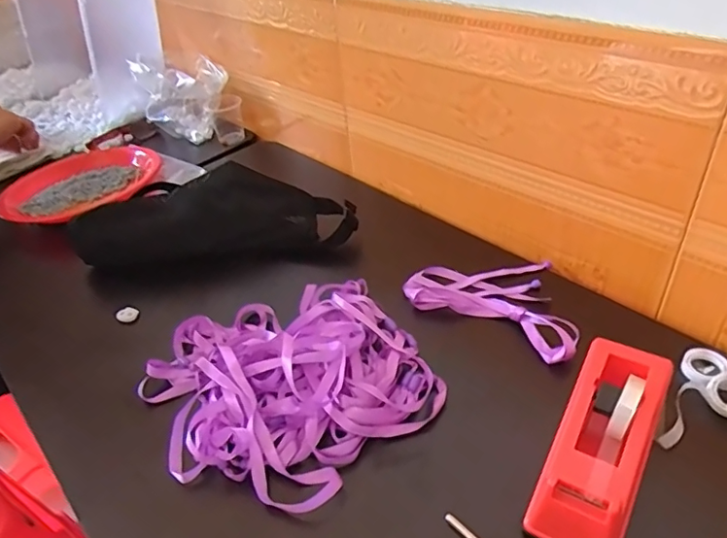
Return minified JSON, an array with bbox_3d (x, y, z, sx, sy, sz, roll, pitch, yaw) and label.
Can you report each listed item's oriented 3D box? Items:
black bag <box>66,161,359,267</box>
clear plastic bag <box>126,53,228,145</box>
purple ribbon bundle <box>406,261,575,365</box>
[{"bbox_3d":[-0.185,-0.063,0.716,0.351,0.099,0.139,-2,39,4],"label":"black bag"},{"bbox_3d":[-0.315,-0.299,0.969,0.153,0.116,0.092,22,47,32],"label":"clear plastic bag"},{"bbox_3d":[0.148,0.019,0.577,0.184,0.026,0.131,24,47,30],"label":"purple ribbon bundle"}]

